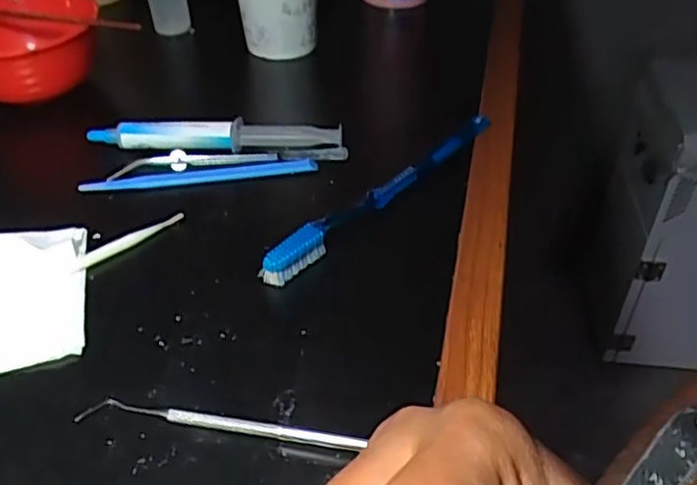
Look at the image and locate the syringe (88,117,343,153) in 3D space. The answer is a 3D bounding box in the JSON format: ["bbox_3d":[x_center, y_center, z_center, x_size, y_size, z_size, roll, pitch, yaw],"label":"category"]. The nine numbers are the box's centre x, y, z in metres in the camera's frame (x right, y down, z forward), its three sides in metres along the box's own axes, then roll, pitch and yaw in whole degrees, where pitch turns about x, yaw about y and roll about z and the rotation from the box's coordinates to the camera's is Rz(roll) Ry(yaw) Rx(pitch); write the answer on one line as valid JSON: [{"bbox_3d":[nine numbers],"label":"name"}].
[{"bbox_3d":[-0.083,-0.065,0.412,0.156,0.020,0.016,1,41,2],"label":"syringe"}]

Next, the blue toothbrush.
[{"bbox_3d":[0.024,-0.029,0.371,0.011,0.019,0.183,32,50,31],"label":"blue toothbrush"}]

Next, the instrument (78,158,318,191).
[{"bbox_3d":[-0.088,-0.040,0.394,0.137,0.008,0.009,-6,41,-7],"label":"instrument"}]

